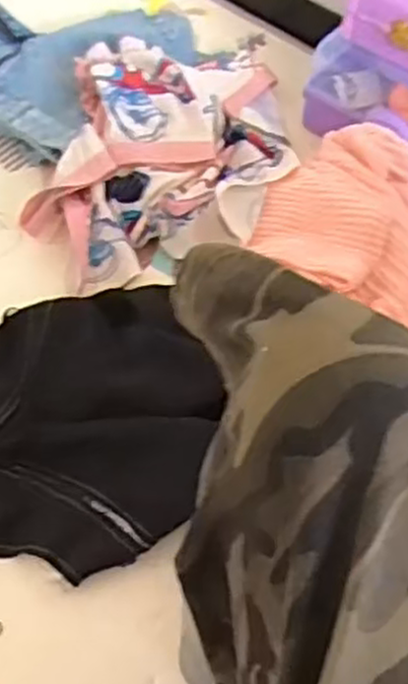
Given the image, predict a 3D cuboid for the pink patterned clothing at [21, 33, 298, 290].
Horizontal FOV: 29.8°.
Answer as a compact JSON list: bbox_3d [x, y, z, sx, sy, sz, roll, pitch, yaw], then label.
[{"bbox_3d":[-0.040,-0.234,0.920,0.274,0.068,0.376,11,58,3],"label":"pink patterned clothing"}]

